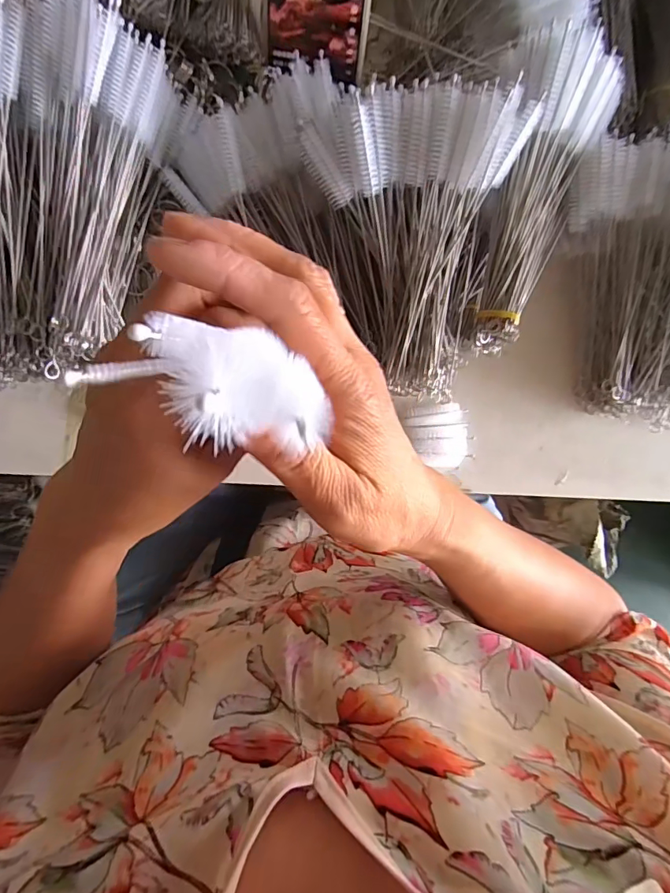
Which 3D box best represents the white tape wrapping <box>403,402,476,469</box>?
[{"bbox_3d":[0.090,-0.009,0.405,0.058,0.027,0.057,0,89,-9],"label":"white tape wrapping"}]

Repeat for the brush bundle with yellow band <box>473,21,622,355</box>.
[{"bbox_3d":[0.151,-0.177,0.347,0.093,0.056,0.210,8,109,-9],"label":"brush bundle with yellow band"}]

